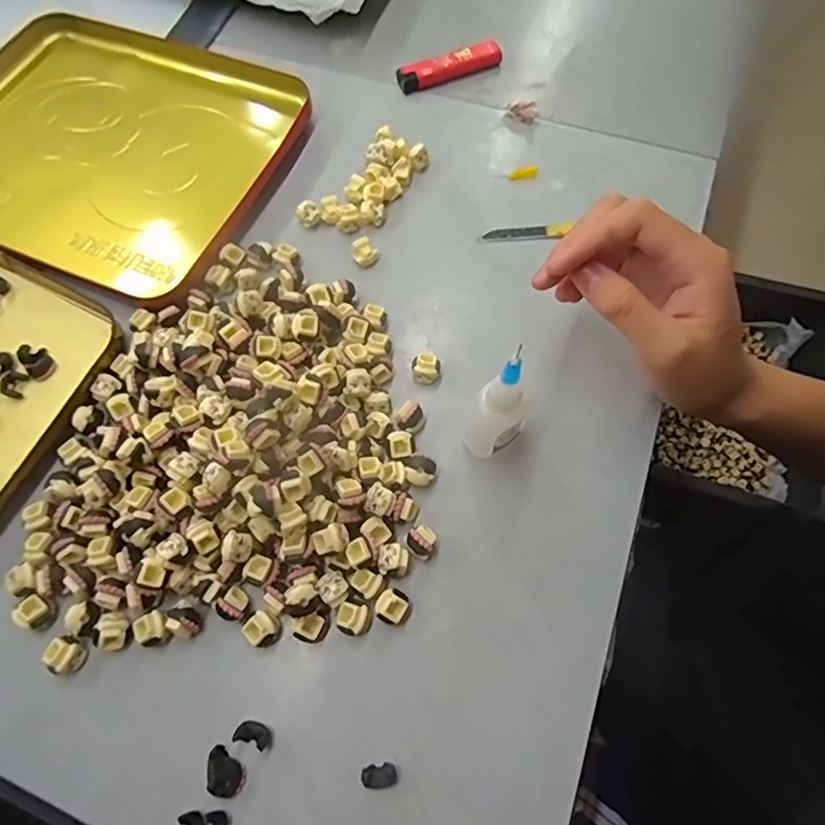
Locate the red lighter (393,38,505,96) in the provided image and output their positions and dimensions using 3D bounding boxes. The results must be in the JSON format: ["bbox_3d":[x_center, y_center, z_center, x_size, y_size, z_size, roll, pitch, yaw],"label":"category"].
[{"bbox_3d":[0.028,-0.256,0.410,0.079,0.015,0.018,-22,71,-8],"label":"red lighter"}]

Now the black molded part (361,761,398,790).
[{"bbox_3d":[-0.015,0.164,0.250,0.015,0.007,0.010,-8,69,-2],"label":"black molded part"}]

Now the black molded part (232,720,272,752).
[{"bbox_3d":[-0.073,0.148,0.256,0.016,0.007,0.010,19,71,8],"label":"black molded part"}]

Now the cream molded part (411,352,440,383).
[{"bbox_3d":[0.008,-0.025,0.321,0.016,0.017,0.014,-3,69,-1],"label":"cream molded part"}]

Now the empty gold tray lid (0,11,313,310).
[{"bbox_3d":[-0.222,-0.188,0.389,0.254,0.021,0.200,23,71,9],"label":"empty gold tray lid"}]

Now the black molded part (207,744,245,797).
[{"bbox_3d":[-0.086,0.162,0.250,0.019,0.004,0.015,40,75,14],"label":"black molded part"}]

